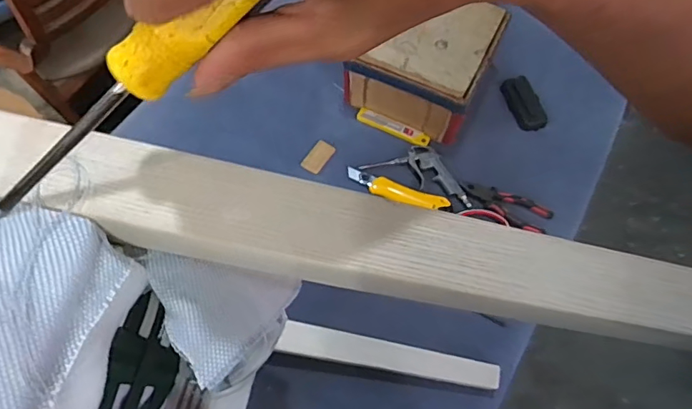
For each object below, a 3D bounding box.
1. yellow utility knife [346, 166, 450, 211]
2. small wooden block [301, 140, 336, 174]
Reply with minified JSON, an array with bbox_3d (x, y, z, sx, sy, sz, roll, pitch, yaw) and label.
[{"bbox_3d":[0.085,-0.023,0.812,0.176,0.017,0.030,20,65,8],"label":"yellow utility knife"},{"bbox_3d":[-0.047,-0.082,0.850,0.037,0.009,0.061,32,68,13],"label":"small wooden block"}]

